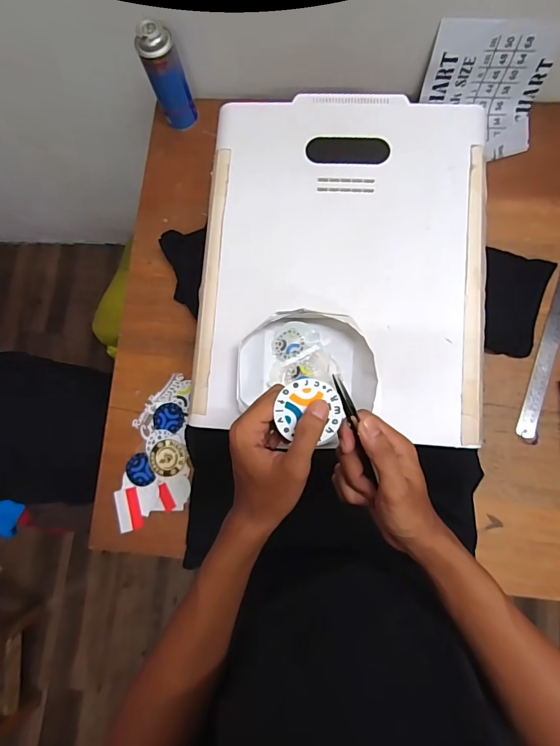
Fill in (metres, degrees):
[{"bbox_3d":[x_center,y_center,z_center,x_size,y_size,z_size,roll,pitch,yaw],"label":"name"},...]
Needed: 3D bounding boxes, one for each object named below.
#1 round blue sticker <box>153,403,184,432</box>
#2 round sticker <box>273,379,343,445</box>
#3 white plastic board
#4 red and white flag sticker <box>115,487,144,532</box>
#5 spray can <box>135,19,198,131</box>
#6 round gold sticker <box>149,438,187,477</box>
[{"bbox_3d":[-0.201,0.080,0.725,0.054,0.005,0.048,12,84,5],"label":"round blue sticker"},{"bbox_3d":[0.026,0.032,0.347,0.056,0.004,0.053,0,99,-3],"label":"round sticker"},{"bbox_3d":[0.087,-0.166,0.574,0.395,0.022,0.494,5,83,5],"label":"white plastic board"},{"bbox_3d":[-0.265,0.240,0.704,0.042,0.004,0.072,-12,80,-5],"label":"red and white flag sticker"},{"bbox_3d":[-0.203,-0.533,0.737,0.065,0.175,0.063,-1,83,4],"label":"spray can"},{"bbox_3d":[-0.199,0.150,0.711,0.064,0.005,0.062,-1,83,4],"label":"round gold sticker"}]

